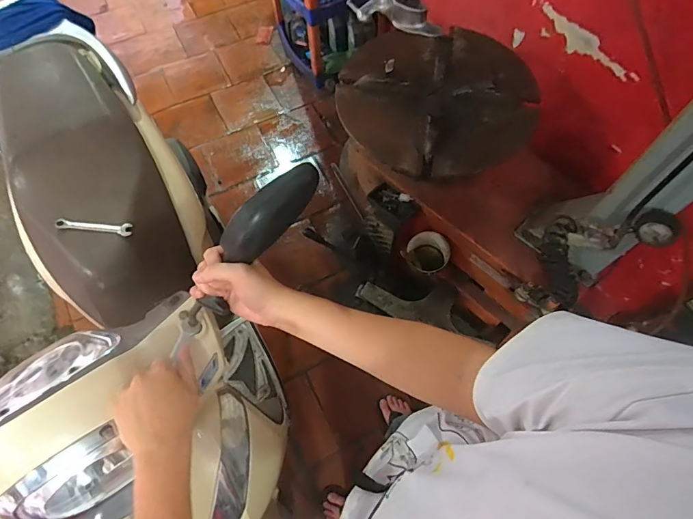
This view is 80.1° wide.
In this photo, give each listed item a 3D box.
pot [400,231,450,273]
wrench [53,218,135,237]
[{"bbox_3d":[0.240,-0.010,1.269,0.126,0.111,0.117,0,65,0],"label":"pot"},{"bbox_3d":[-0.576,-0.073,0.937,0.176,0.008,0.034,4,65,2],"label":"wrench"}]

